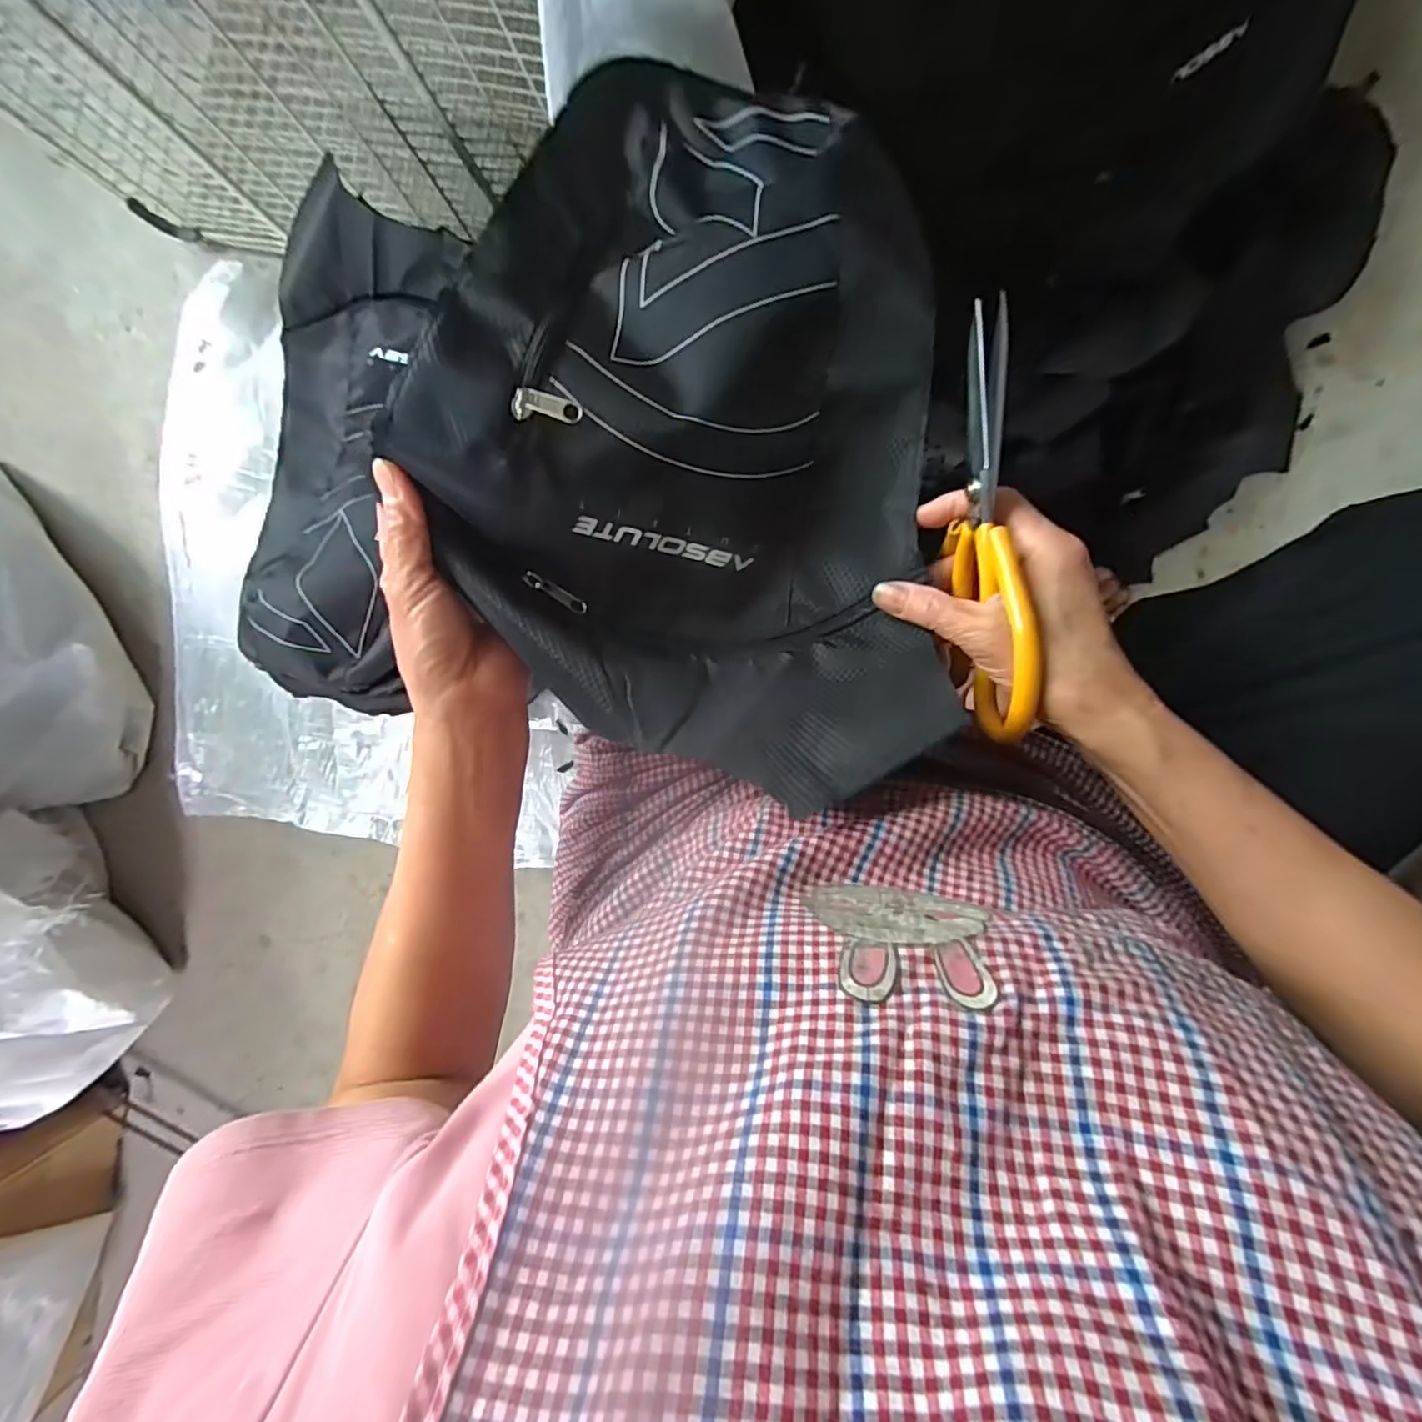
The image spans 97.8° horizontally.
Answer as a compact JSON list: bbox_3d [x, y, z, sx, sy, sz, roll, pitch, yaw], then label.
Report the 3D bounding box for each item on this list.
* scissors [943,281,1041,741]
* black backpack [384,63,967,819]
[{"bbox_3d":[0.132,-0.081,0.301,0.018,0.075,0.188,-6,100,9],"label":"scissors"},{"bbox_3d":[-0.007,-0.160,0.309,0.229,0.112,0.377,0,92,8],"label":"black backpack"}]

